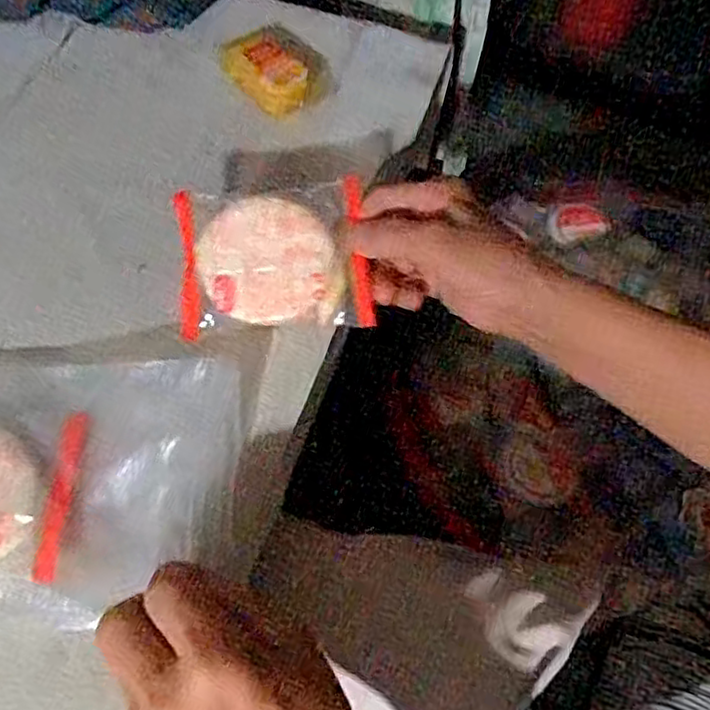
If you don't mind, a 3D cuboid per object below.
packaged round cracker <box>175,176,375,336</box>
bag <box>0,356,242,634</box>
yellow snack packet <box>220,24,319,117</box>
[{"bbox_3d":[-0.048,-0.058,0.400,0.109,0.013,0.084,-4,83,1],"label":"packaged round cracker"},{"bbox_3d":[-0.158,0.062,0.346,0.177,0.014,0.135,2,59,-1],"label":"bag"},{"bbox_3d":[-0.059,-0.217,0.519,0.063,0.021,0.081,-34,64,-26],"label":"yellow snack packet"}]

